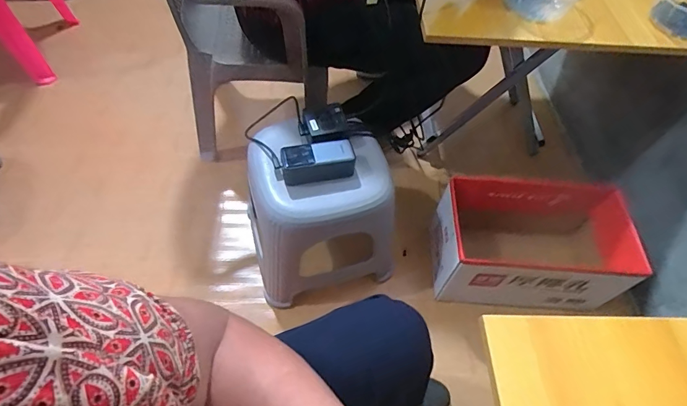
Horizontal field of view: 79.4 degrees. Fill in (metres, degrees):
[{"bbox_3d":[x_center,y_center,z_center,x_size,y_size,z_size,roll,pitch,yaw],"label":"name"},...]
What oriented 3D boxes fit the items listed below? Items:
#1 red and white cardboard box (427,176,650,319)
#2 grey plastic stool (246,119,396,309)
[{"bbox_3d":[0.413,0.097,0.949,0.382,0.197,0.225,4,56,-2],"label":"red and white cardboard box"},{"bbox_3d":[-0.051,0.013,0.890,0.267,0.298,0.270,-10,57,-11],"label":"grey plastic stool"}]

